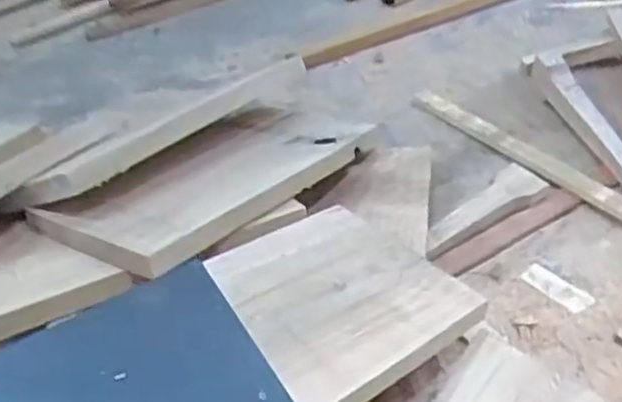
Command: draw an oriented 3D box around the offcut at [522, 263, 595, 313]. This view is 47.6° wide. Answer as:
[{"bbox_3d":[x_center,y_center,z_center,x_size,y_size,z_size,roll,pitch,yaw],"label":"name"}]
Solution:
[{"bbox_3d":[0.449,0.158,1.288,0.123,0.011,0.046,31,56,29],"label":"offcut"}]

